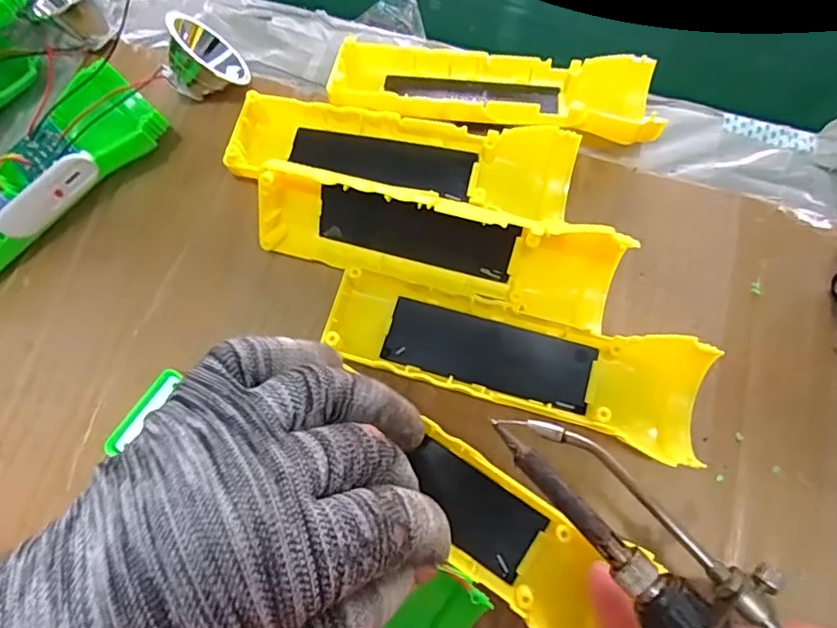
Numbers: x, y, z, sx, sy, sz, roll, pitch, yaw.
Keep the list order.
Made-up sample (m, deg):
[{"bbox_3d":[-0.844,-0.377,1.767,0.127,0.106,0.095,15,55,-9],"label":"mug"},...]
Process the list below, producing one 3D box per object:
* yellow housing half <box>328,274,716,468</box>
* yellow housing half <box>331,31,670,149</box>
[{"bbox_3d":[0.042,0.018,0.243,0.162,0.028,0.048,18,77,5],"label":"yellow housing half"},{"bbox_3d":[0.040,-0.115,0.279,0.162,0.026,0.054,3,76,0],"label":"yellow housing half"}]

